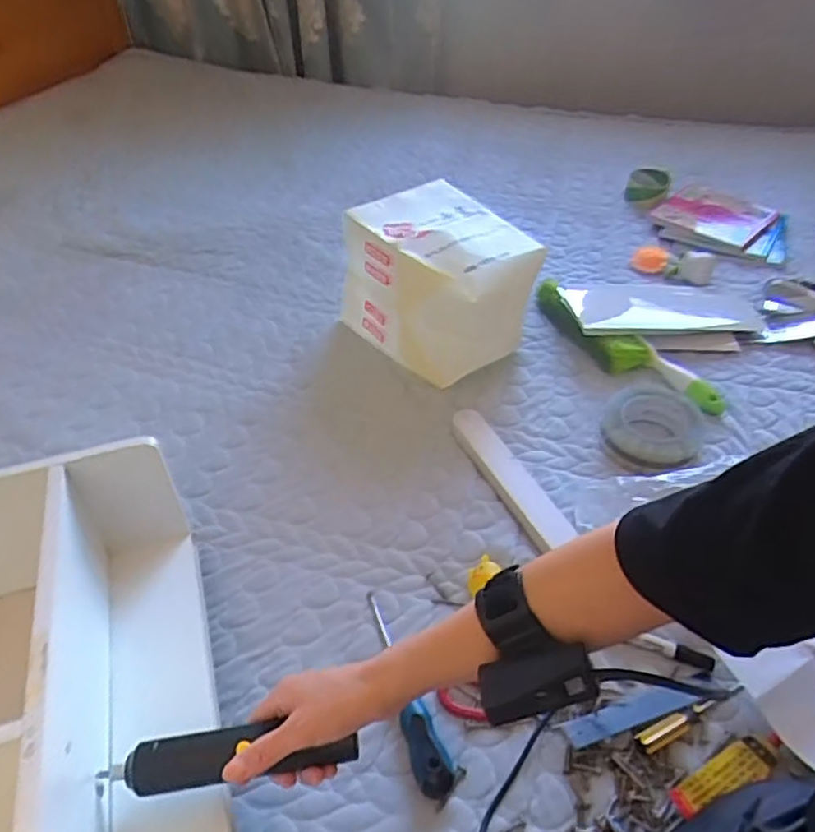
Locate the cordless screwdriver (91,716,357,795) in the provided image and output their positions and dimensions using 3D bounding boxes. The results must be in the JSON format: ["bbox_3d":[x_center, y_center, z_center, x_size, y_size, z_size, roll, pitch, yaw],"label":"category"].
[{"bbox_3d":[-0.126,0.239,0.463,0.183,0.029,0.038,-6,44,4],"label":"cordless screwdriver"}]

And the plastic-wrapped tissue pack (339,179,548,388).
[{"bbox_3d":[0.047,-0.182,0.927,0.199,0.171,0.250,-25,49,-26],"label":"plastic-wrapped tissue pack"}]

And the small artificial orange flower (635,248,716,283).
[{"bbox_3d":[0.456,-0.264,1.121,0.132,0.029,0.073,18,45,16],"label":"small artificial orange flower"}]

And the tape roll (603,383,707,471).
[{"bbox_3d":[0.311,0.016,0.830,0.119,0.043,0.135,15,44,14],"label":"tape roll"}]

